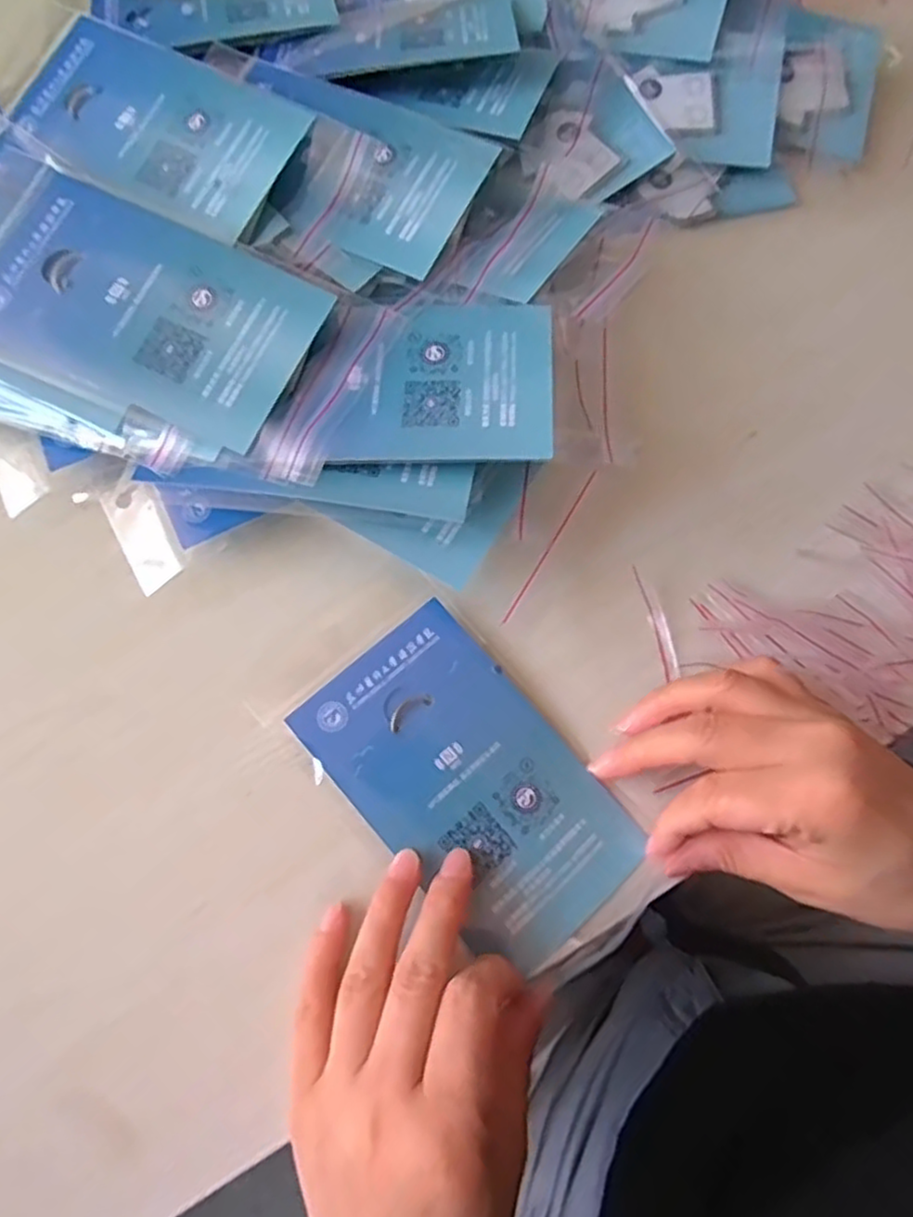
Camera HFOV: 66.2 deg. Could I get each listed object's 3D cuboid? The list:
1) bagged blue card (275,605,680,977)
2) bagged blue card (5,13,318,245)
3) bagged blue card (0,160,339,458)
[{"bbox_3d":[0.009,0.073,0.280,0.079,0.010,0.143,-40,78,-13],"label":"bagged blue card"},{"bbox_3d":[-0.140,-0.225,0.322,0.134,0.009,0.076,28,74,5],"label":"bagged blue card"},{"bbox_3d":[-0.132,-0.124,0.290,0.141,0.012,0.084,26,73,4],"label":"bagged blue card"}]

